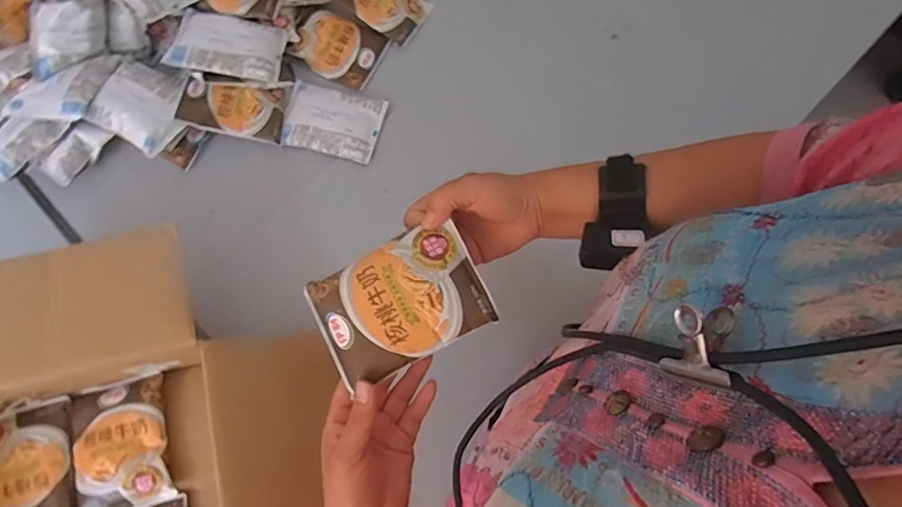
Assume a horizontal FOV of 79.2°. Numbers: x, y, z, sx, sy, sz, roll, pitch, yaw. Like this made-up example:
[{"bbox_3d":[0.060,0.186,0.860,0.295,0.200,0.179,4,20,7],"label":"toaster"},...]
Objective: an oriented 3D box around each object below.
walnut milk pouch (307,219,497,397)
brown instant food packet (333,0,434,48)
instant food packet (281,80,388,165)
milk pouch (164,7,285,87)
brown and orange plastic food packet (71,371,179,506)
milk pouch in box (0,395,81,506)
[{"bbox_3d":[-0.039,0.038,0.424,0.126,0.023,0.090,-26,73,-10],"label":"walnut milk pouch"},{"bbox_3d":[-0.100,-0.364,0.780,0.127,0.025,0.090,33,75,-8],"label":"brown instant food packet"},{"bbox_3d":[-0.158,-0.177,0.723,0.126,0.022,0.097,13,71,3],"label":"instant food packet"},{"bbox_3d":[-0.283,-0.265,0.694,0.129,0.018,0.093,6,65,-9],"label":"milk pouch"},{"bbox_3d":[-0.343,0.198,0.564,0.090,0.015,0.130,-14,72,-6],"label":"brown and orange plastic food packet"},{"bbox_3d":[-0.436,0.222,0.553,0.099,0.020,0.132,-15,72,-6],"label":"milk pouch in box"}]

